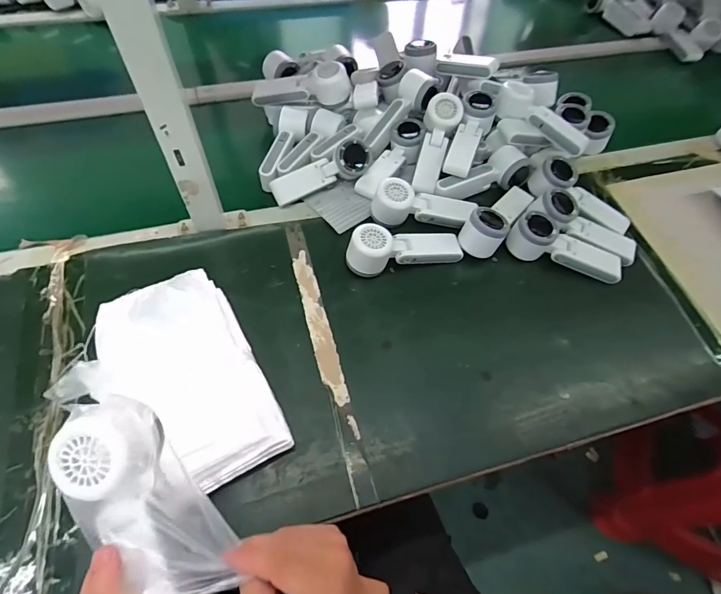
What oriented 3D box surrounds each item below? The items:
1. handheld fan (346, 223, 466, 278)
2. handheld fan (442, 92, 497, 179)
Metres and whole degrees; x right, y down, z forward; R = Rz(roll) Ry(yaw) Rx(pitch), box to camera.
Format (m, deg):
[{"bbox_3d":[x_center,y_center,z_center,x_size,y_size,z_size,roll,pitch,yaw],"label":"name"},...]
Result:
[{"bbox_3d":[0.063,-0.066,0.597,0.167,0.054,0.056,-4,59,-22],"label":"handheld fan"},{"bbox_3d":[0.176,-0.266,0.667,0.056,0.043,0.177,21,72,8],"label":"handheld fan"}]

